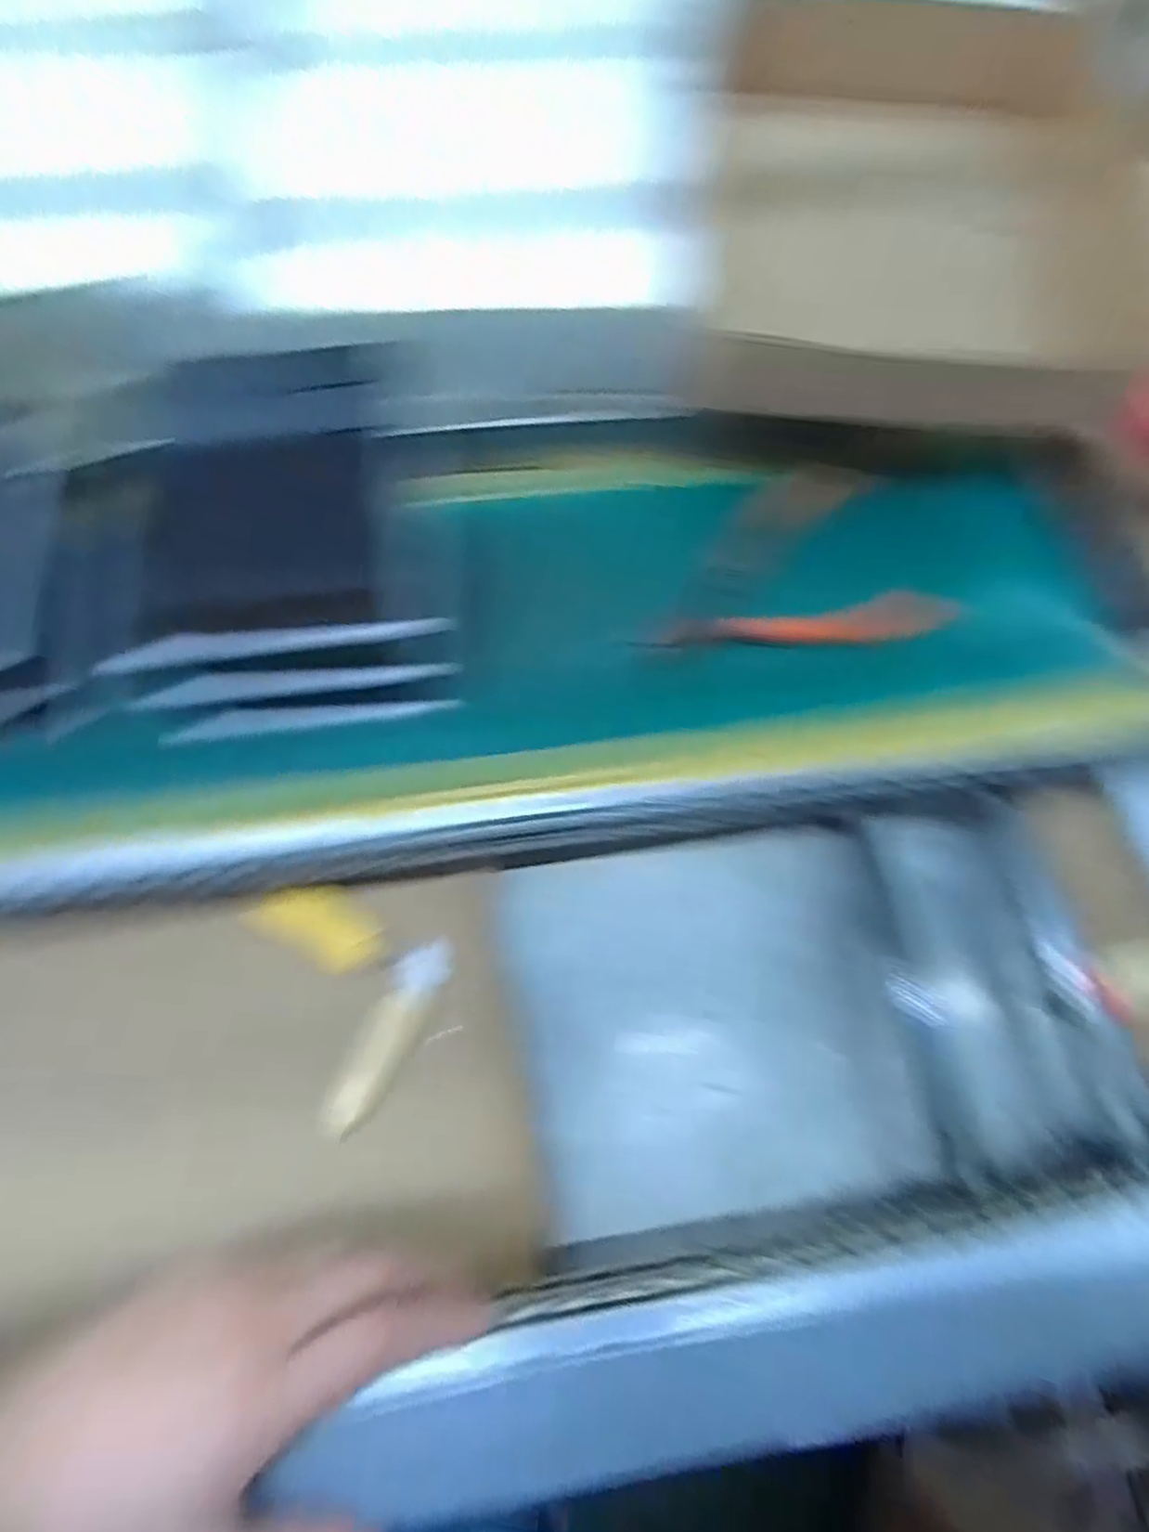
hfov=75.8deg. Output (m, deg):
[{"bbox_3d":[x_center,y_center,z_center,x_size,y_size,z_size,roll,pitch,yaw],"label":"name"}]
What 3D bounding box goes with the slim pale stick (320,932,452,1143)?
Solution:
[{"bbox_3d":[-0.098,0.142,0.393,0.028,0.020,0.104,26,71,7],"label":"slim pale stick"}]

